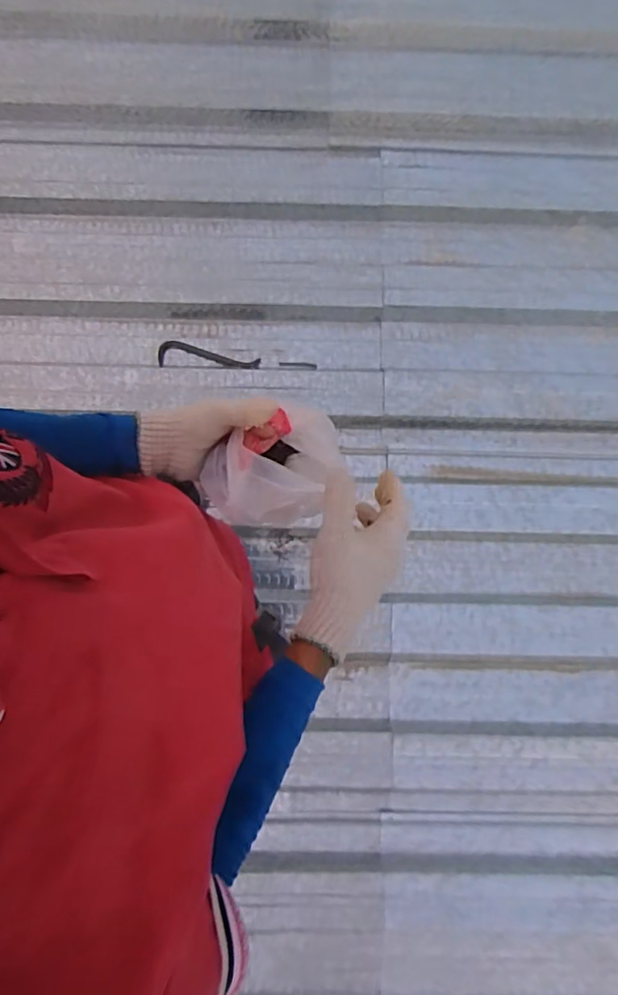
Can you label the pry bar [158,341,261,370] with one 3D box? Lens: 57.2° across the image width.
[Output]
[{"bbox_3d":[-0.294,-0.416,1.670,0.294,0.026,0.079,3,80,0],"label":"pry bar"}]

